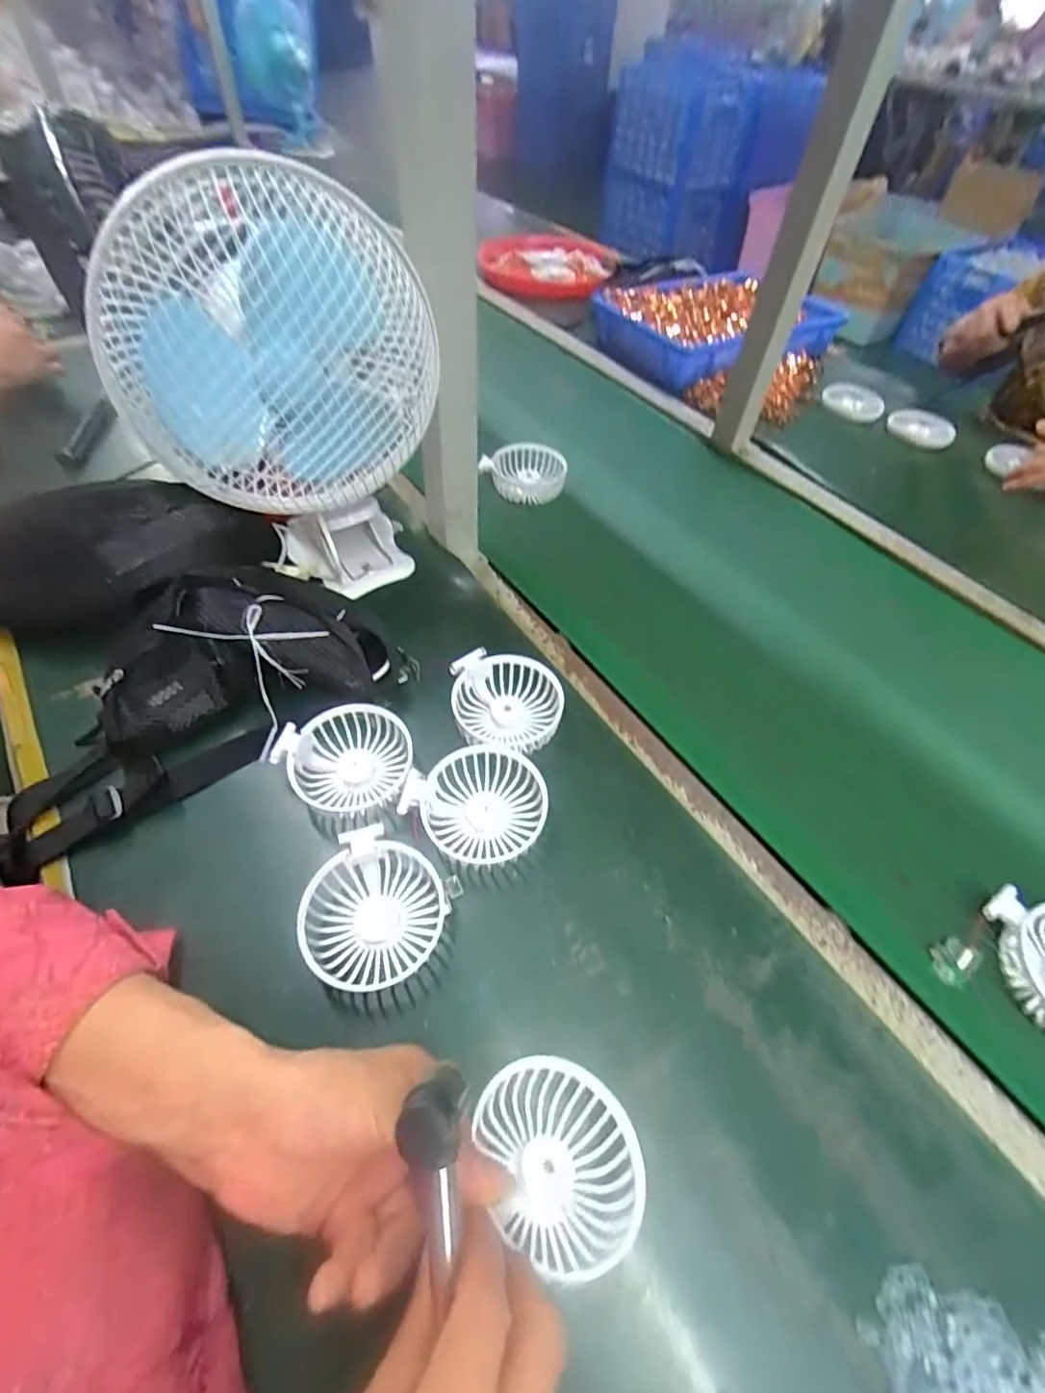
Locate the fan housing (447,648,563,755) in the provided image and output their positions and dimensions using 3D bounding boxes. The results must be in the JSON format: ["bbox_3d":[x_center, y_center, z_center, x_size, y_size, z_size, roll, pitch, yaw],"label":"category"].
[{"bbox_3d":[-0.012,0.007,0.464,0.088,0.031,0.088,-5,54,-7],"label":"fan housing"}]

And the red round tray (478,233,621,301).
[{"bbox_3d":[0.048,-0.865,1.119,0.264,0.039,0.300,7,54,1],"label":"red round tray"}]

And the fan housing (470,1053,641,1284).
[{"bbox_3d":[0.021,0.240,0.292,0.075,0.020,0.089,-7,53,-25],"label":"fan housing"}]

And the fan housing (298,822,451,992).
[{"bbox_3d":[-0.097,0.142,0.367,0.083,0.030,0.088,2,54,-2],"label":"fan housing"}]

